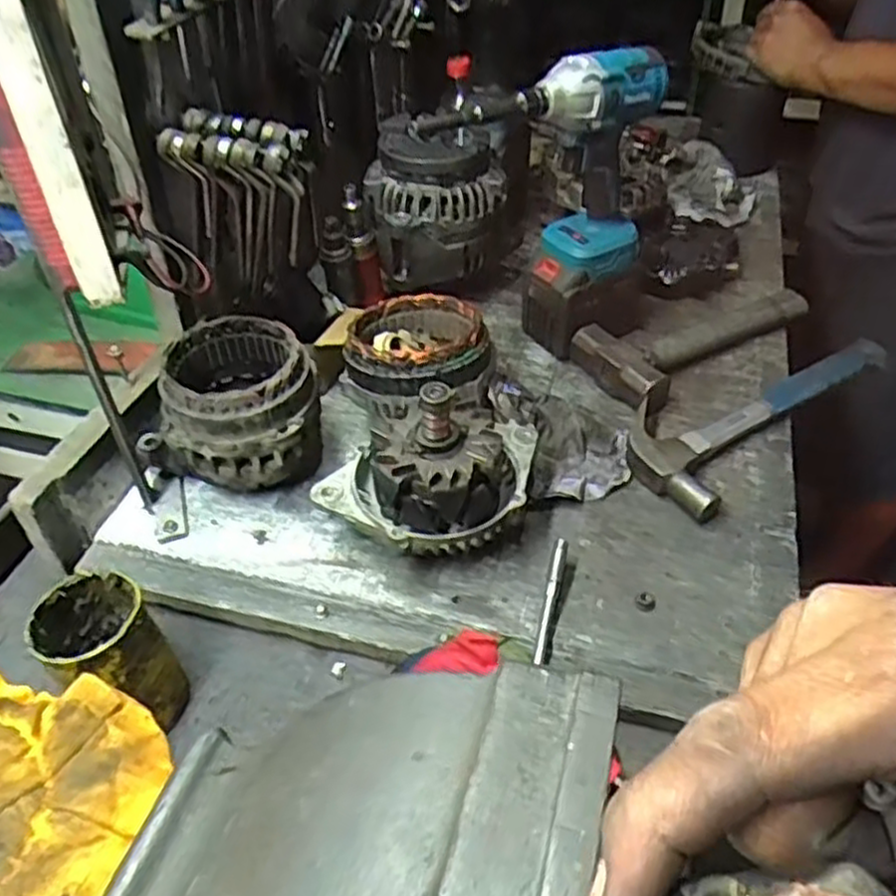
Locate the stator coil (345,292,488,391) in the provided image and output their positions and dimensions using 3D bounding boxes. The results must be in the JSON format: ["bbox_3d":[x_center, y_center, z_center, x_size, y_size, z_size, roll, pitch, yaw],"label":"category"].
[{"bbox_3d":[-0.031,-0.096,0.705,0.125,0.054,0.130,-1,42,1],"label":"stator coil"}]

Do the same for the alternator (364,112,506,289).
[{"bbox_3d":[-0.012,-0.268,0.831,0.149,0.130,0.122,-9,42,-7],"label":"alternator"}]

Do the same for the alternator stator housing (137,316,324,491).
[{"bbox_3d":[-0.189,-0.031,0.680,0.147,0.122,0.122,5,45,7],"label":"alternator stator housing"}]

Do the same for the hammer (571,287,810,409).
[{"bbox_3d":[0.269,-0.128,0.830,0.283,0.046,0.111,-28,51,-24],"label":"hammer"}]

